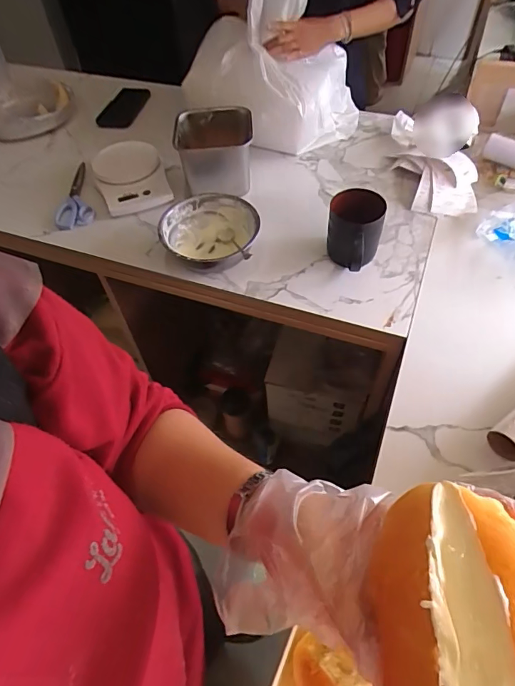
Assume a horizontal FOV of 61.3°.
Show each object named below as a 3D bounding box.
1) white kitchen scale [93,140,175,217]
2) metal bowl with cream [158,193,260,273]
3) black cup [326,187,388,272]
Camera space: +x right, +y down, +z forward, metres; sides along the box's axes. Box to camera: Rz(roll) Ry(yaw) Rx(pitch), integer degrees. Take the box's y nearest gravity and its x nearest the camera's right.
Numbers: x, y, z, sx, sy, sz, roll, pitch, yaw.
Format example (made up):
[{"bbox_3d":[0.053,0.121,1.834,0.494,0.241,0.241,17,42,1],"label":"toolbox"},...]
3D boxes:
[{"bbox_3d":[-0.248,-0.330,0.852,0.131,0.031,0.197,-16,57,-8],"label":"white kitchen scale"},{"bbox_3d":[-0.076,-0.182,0.731,0.154,0.056,0.159,-1,56,2],"label":"metal bowl with cream"},{"bbox_3d":[0.154,-0.177,0.691,0.082,0.096,0.091,11,57,10],"label":"black cup"}]

